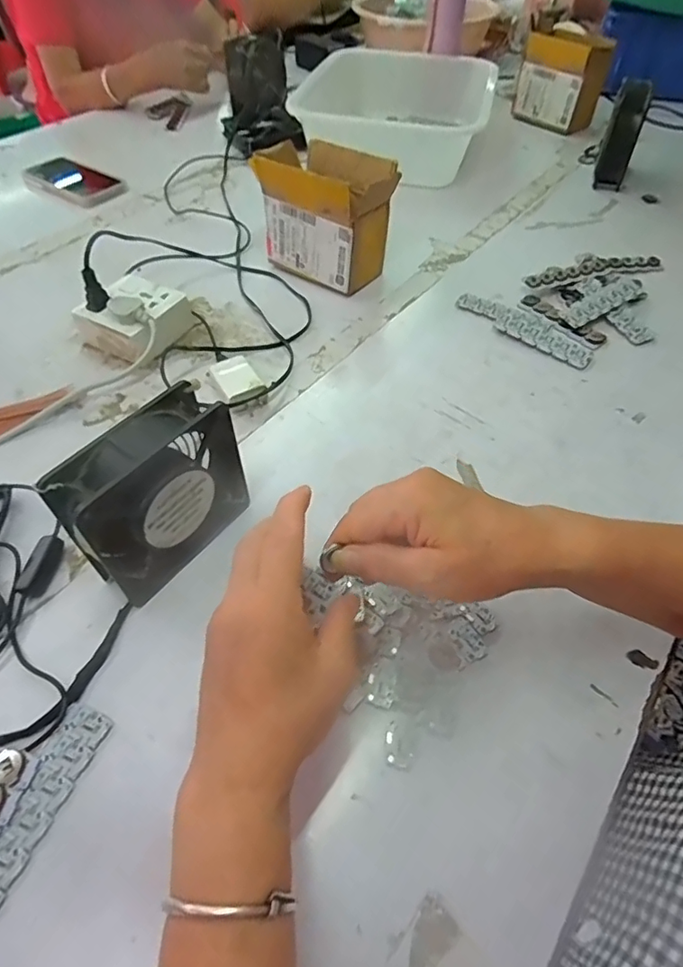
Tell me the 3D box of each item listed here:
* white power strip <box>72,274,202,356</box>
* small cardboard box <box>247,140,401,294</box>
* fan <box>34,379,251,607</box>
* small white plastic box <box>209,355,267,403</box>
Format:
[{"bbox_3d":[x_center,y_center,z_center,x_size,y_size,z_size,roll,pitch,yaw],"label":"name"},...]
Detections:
[{"bbox_3d":[-0.224,-0.183,0.565,0.097,0.044,0.095,20,56,14],"label":"white power strip"},{"bbox_3d":[-0.019,-0.321,0.621,0.155,0.121,0.100,27,58,19],"label":"small cardboard box"},{"bbox_3d":[-0.125,0.009,0.364,0.045,0.116,0.124,31,59,21],"label":"fan"},{"bbox_3d":[-0.103,-0.100,0.514,0.037,0.022,0.056,-25,57,-18],"label":"small white plastic box"}]

